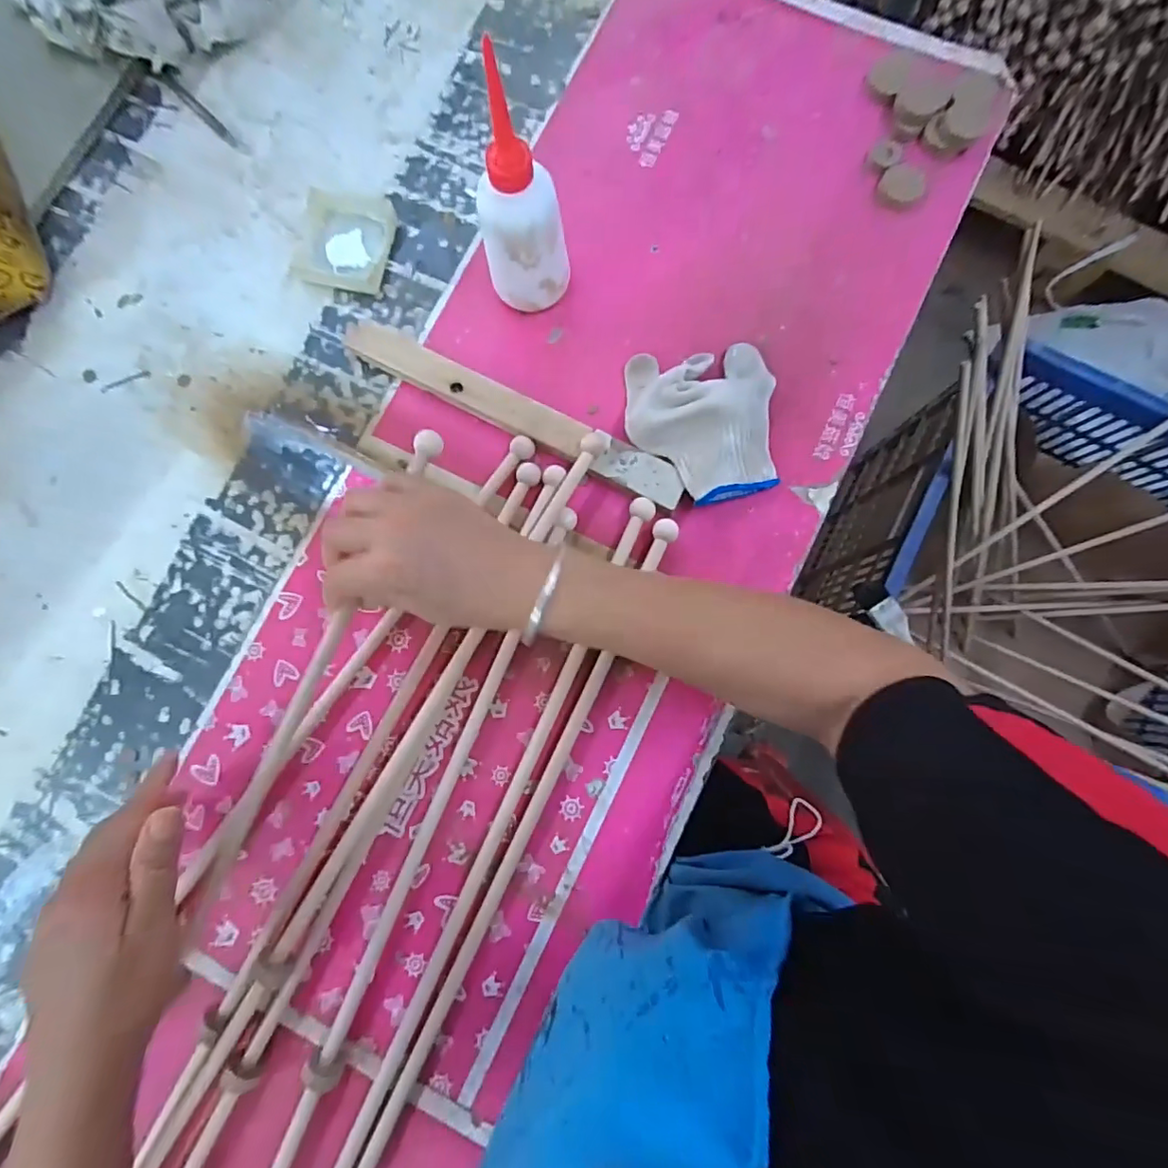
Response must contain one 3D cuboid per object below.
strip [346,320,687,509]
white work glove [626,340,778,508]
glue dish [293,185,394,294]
[{"bbox_3d":[-0.054,-0.134,0.434,0.286,0.020,0.032,26,83,6],"label":"strip"},{"bbox_3d":[0.091,-0.124,0.418,0.110,0.036,0.121,-7,81,1],"label":"white work glove"},{"bbox_3d":[-0.204,-0.293,0.467,0.077,0.014,0.087,8,81,3],"label":"glue dish"}]

